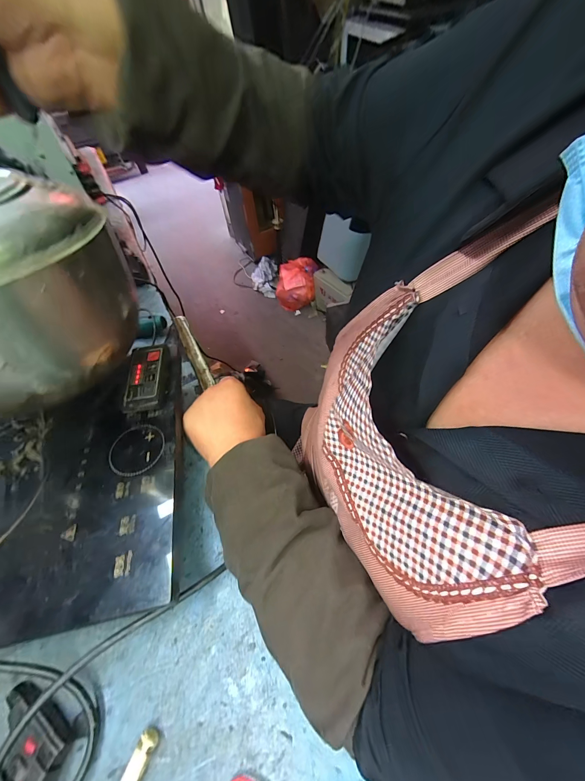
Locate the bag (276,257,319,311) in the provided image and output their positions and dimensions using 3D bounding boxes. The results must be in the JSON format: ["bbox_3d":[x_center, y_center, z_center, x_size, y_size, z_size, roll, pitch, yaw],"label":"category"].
[{"bbox_3d":[0.029,-0.588,1.714,0.244,0.251,0.150,-7,54,0],"label":"bag"}]

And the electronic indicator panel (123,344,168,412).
[{"bbox_3d":[-0.178,-0.016,0.372,0.042,0.022,0.090,-8,54,-2],"label":"electronic indicator panel"}]

